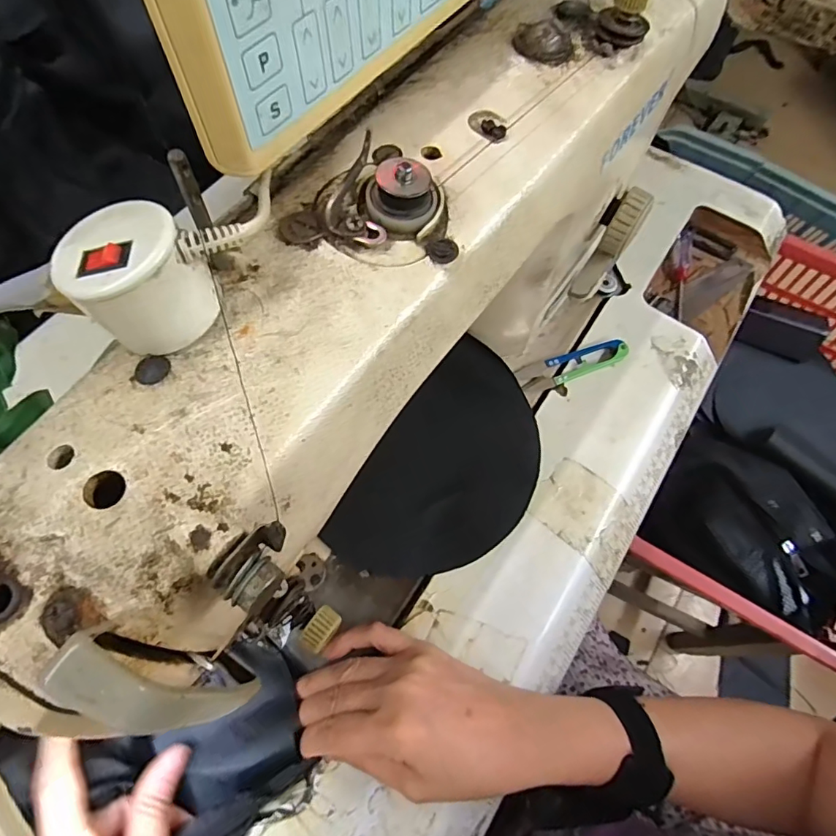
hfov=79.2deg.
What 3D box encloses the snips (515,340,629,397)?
[{"bbox_3d":[0.128,-0.045,0.420,0.095,0.011,0.027,-21,68,-10],"label":"snips"}]

